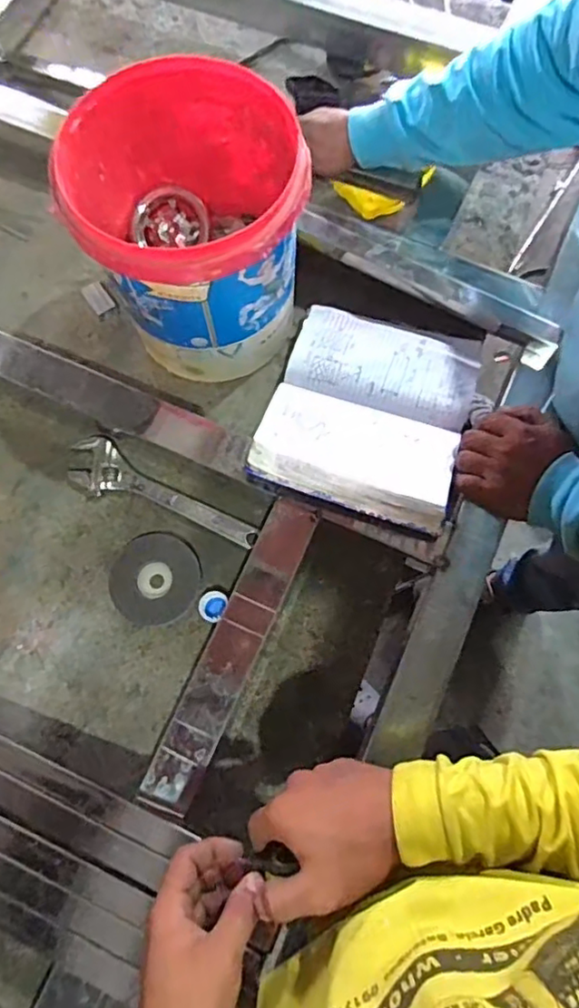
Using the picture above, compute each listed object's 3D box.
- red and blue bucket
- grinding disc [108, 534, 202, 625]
[{"bbox_3d":[-0.094,-0.271,0.642,0.208,0.242,0.211,0,74,2],"label":"red and blue bucket"},{"bbox_3d":[-0.148,0.082,0.664,0.099,0.005,0.095,0,74,2],"label":"grinding disc"}]

